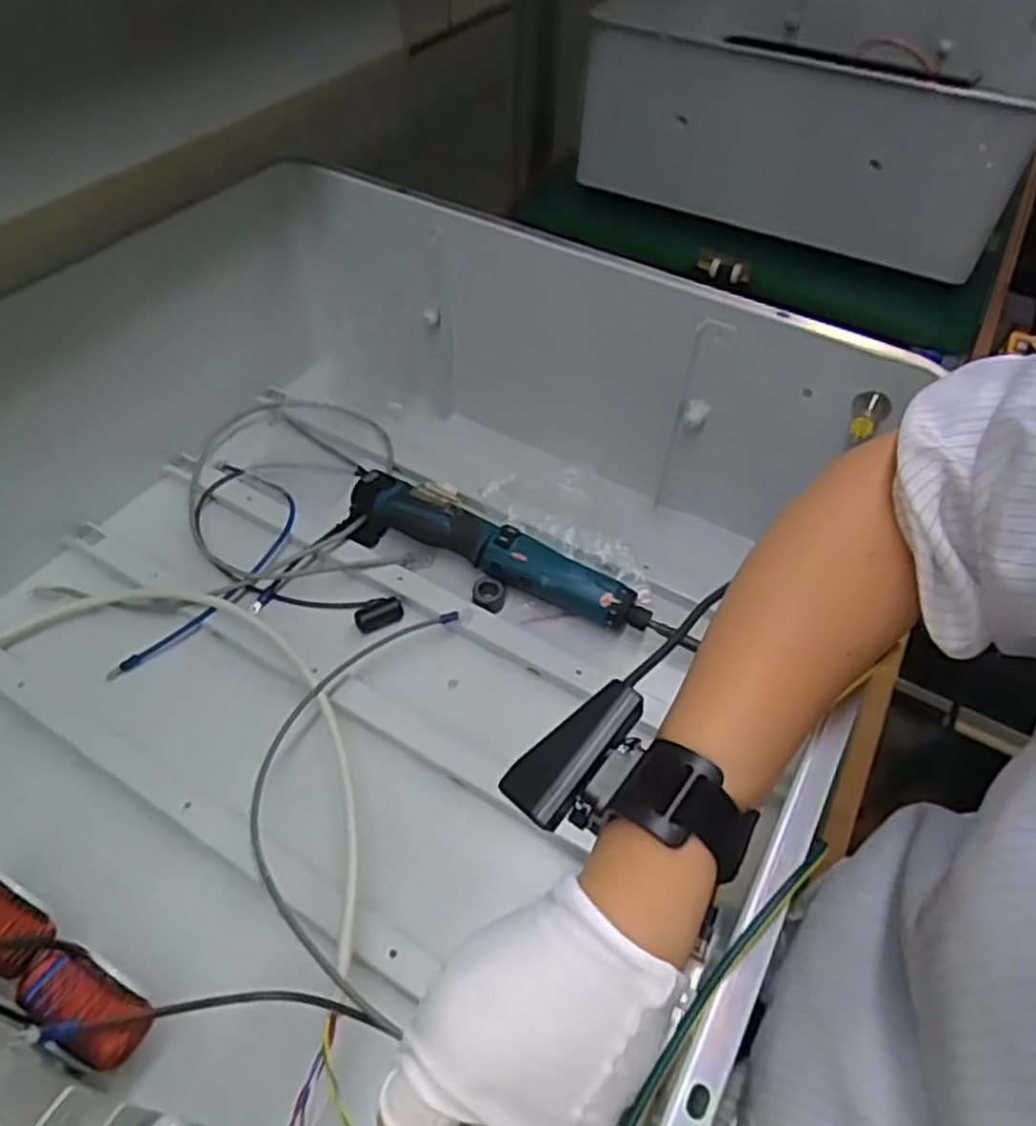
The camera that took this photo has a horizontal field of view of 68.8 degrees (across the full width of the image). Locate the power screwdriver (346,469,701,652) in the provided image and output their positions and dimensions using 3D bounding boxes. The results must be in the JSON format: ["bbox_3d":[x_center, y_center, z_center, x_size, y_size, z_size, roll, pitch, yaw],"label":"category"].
[{"bbox_3d":[-0.013,-0.011,0.663,0.303,0.042,0.059,19,52,14],"label":"power screwdriver"}]

